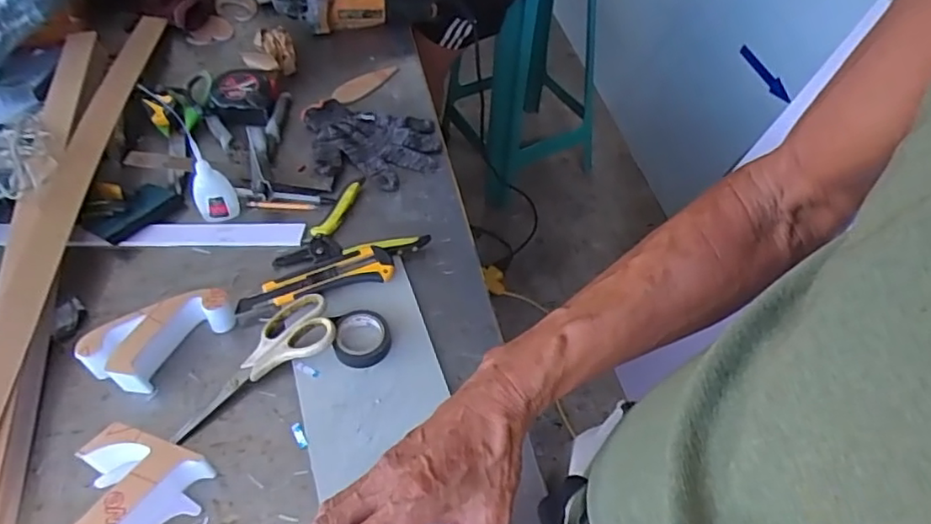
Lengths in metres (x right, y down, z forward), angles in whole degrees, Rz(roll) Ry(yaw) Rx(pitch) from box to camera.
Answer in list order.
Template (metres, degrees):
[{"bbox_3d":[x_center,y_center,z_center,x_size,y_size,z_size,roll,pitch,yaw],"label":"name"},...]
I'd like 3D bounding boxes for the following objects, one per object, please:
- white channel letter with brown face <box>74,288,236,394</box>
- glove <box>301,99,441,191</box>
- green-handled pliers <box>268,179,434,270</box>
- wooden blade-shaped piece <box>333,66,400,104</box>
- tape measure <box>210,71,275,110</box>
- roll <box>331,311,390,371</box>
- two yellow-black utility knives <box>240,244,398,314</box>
[{"bbox_3d":[-0.304,0.071,0.600,0.064,0.042,0.131,33,57,22],"label":"white channel letter with brown face"},{"bbox_3d":[-0.131,-0.159,0.805,0.188,0.020,0.141,10,52,6],"label":"glove"},{"bbox_3d":[-0.137,-0.025,0.696,0.131,0.021,0.148,36,59,24],"label":"green-handled pliers"},{"bbox_3d":[-0.150,-0.269,0.906,0.042,0.006,0.117,34,58,23],"label":"wooden blade-shaped piece"},{"bbox_3d":[-0.309,-0.235,0.849,0.083,0.041,0.076,-3,51,-4],"label":"tape measure"},{"bbox_3d":[-0.104,0.075,0.608,0.055,0.015,0.061,-4,52,-5],"label":"roll"},{"bbox_3d":[-0.160,0.021,0.652,0.167,0.024,0.039,-16,54,-14],"label":"two yellow-black utility knives"}]

